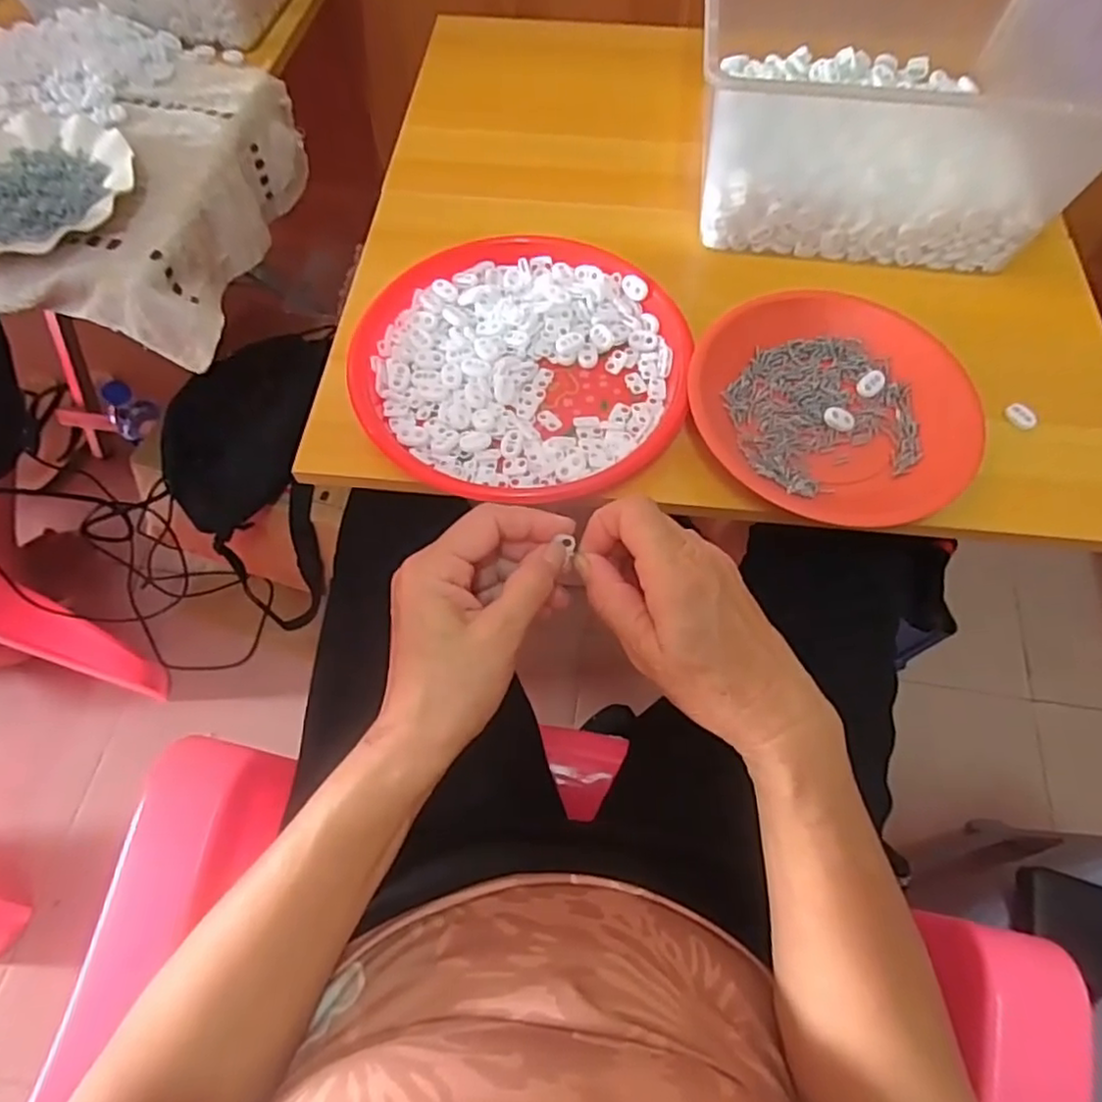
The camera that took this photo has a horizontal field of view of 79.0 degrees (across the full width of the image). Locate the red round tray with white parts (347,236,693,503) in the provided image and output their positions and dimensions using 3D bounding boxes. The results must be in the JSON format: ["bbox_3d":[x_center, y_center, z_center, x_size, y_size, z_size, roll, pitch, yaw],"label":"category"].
[{"bbox_3d":[-0.023,-0.142,0.495,0.234,0.025,0.219,0,64,1],"label":"red round tray with white parts"}]

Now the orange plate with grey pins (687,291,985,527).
[{"bbox_3d":[0.198,-0.105,0.470,0.194,0.029,0.175,19,66,9],"label":"orange plate with grey pins"}]

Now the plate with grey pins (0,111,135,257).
[{"bbox_3d":[-0.457,-0.314,0.574,0.182,0.019,0.182,0,64,1],"label":"plate with grey pins"}]

